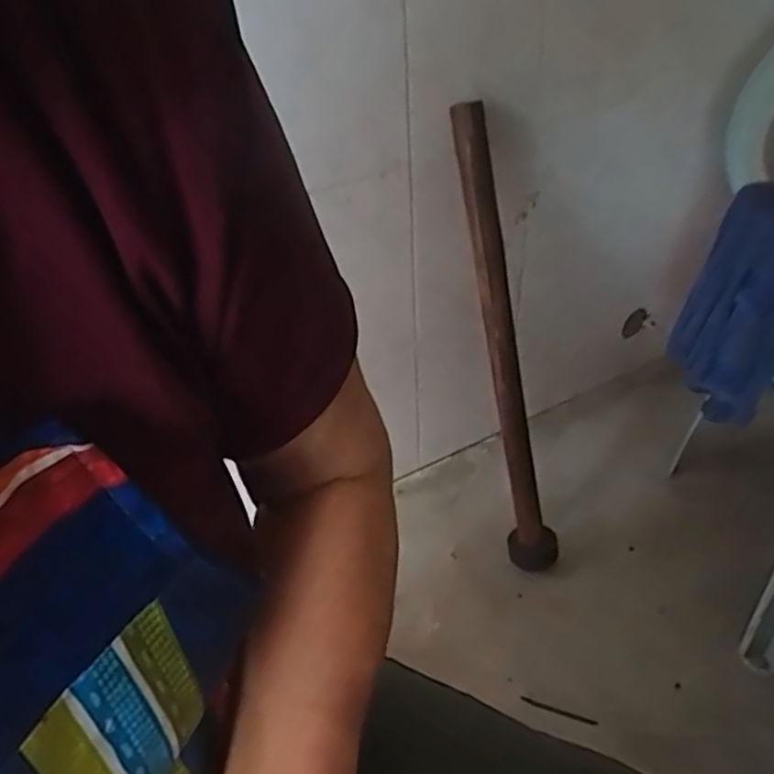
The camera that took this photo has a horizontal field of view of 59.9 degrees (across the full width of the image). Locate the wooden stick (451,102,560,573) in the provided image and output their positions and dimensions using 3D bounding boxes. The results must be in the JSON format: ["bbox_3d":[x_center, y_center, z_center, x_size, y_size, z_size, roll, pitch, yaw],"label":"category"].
[{"bbox_3d":[0.177,-0.038,1.004,0.071,0.721,0.072,-17,21,-14],"label":"wooden stick"}]

